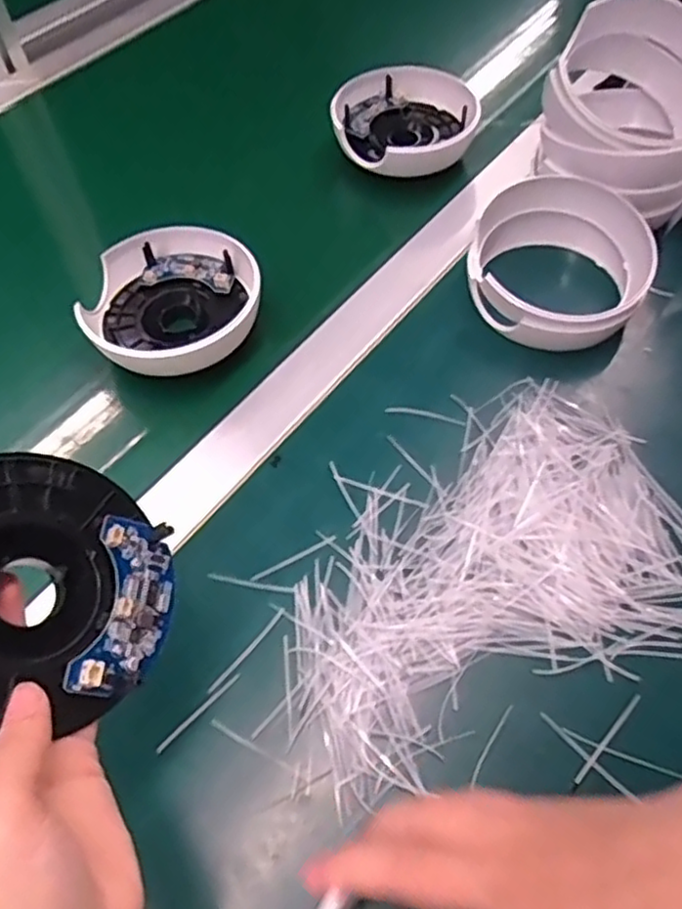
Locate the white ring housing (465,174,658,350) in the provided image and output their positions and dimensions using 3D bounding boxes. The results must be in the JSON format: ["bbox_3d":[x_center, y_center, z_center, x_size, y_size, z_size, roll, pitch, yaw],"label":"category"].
[{"bbox_3d":[0.144,-0.129,0.457,0.121,0.055,0.117,13,59,9],"label":"white ring housing"}]

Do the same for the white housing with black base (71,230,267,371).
[{"bbox_3d":[-0.114,-0.101,0.457,0.115,0.045,0.100,-28,61,-16],"label":"white housing with black base"}]

